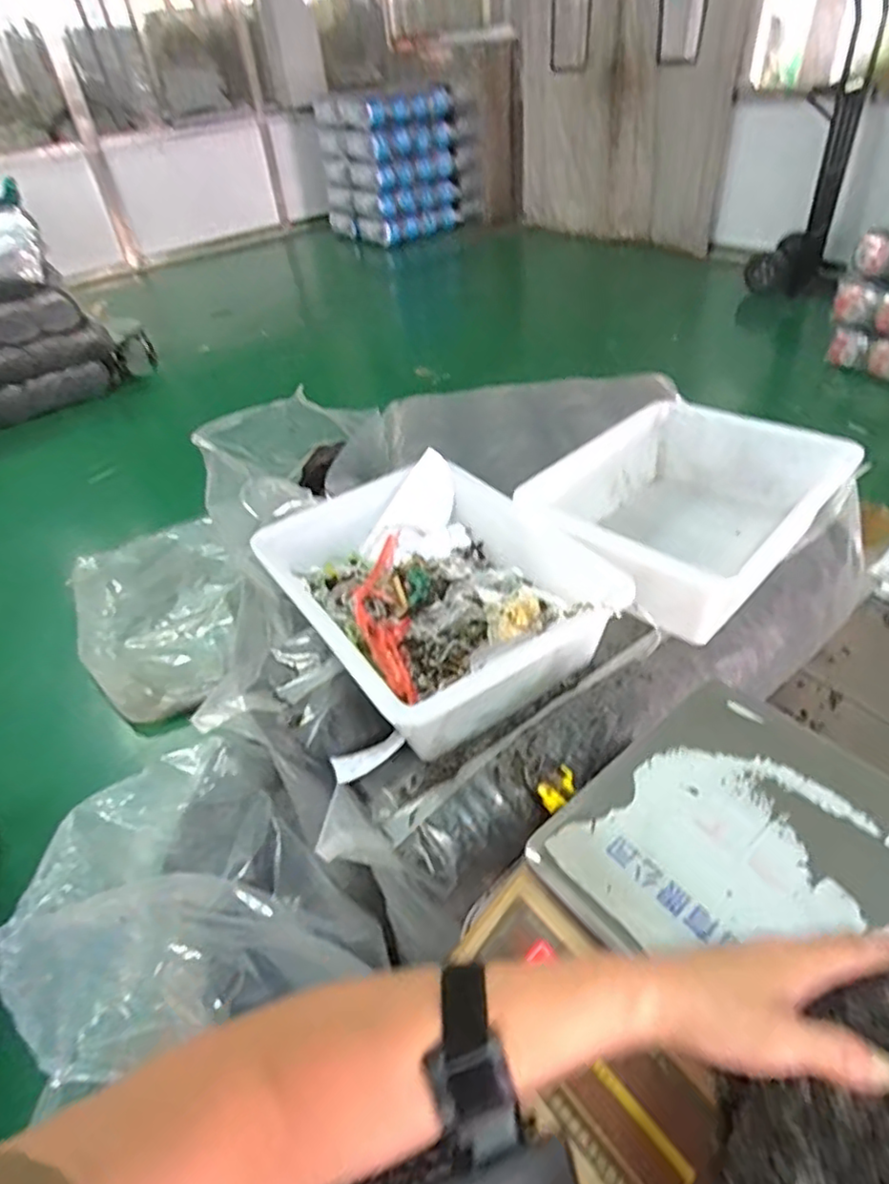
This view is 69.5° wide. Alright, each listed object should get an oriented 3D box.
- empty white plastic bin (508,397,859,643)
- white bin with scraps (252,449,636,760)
[{"bbox_3d":[0.296,-0.100,0.801,0.268,0.114,0.371,31,53,34],"label":"empty white plastic bin"},{"bbox_3d":[-0.006,0.003,0.726,0.297,0.116,0.352,-25,45,-20],"label":"white bin with scraps"}]

